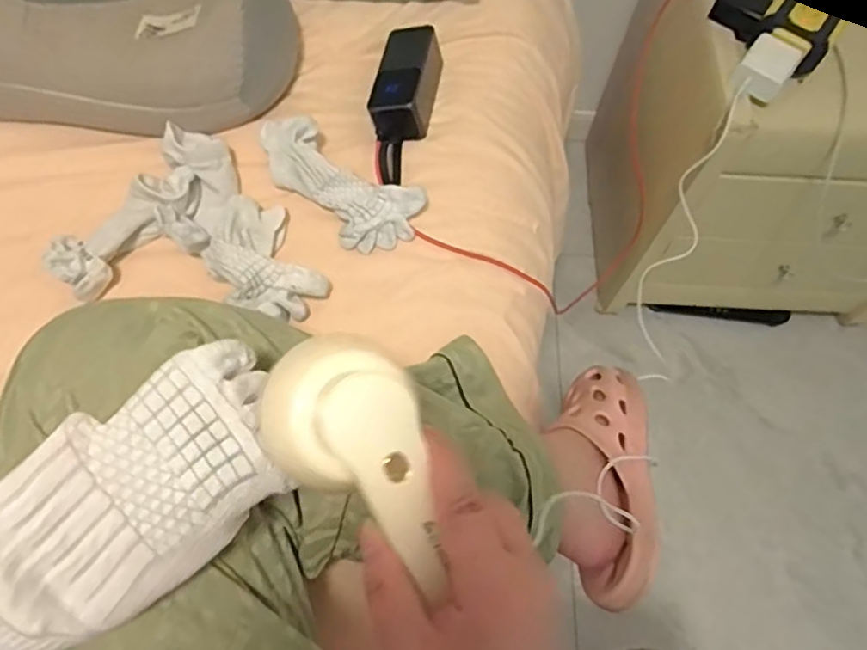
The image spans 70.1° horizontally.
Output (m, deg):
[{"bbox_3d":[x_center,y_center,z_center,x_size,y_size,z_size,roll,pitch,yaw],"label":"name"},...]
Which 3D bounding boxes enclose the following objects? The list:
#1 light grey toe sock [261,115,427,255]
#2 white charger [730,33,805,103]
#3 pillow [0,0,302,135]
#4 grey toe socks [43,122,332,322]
[{"bbox_3d":[-0.099,-0.142,0.611,0.182,0.047,0.079,35,68,13],"label":"light grey toe sock"},{"bbox_3d":[0.366,-0.283,0.684,0.052,0.026,0.078,37,69,14],"label":"white charger"},{"bbox_3d":[-0.385,-0.302,0.642,0.459,0.116,0.196,8,65,1],"label":"pillow"},{"bbox_3d":[-0.233,-0.073,0.570,0.188,0.043,0.241,-41,73,-19],"label":"grey toe socks"}]

